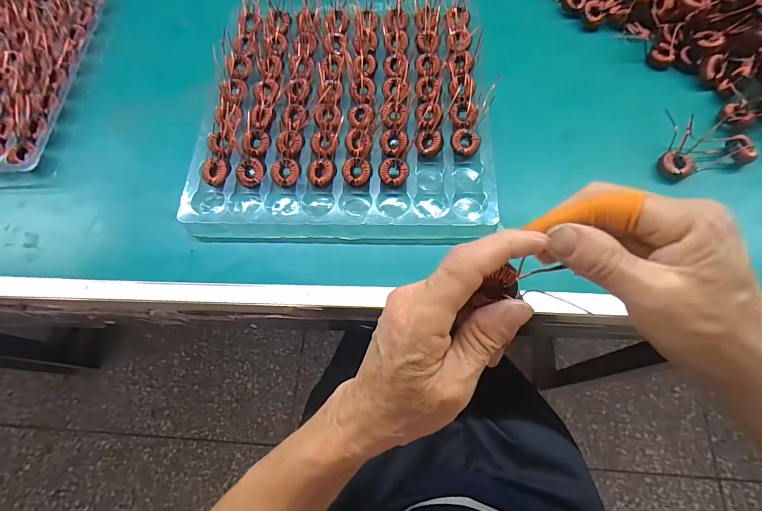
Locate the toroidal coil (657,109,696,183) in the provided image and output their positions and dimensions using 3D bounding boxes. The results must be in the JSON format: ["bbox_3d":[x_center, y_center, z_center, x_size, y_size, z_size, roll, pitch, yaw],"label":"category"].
[{"bbox_3d":[0.273,-0.100,0.357,0.025,0.014,0.063,7,86,5],"label":"toroidal coil"}]

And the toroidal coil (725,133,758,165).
[{"bbox_3d":[0.329,-0.096,0.356,0.018,0.019,0.024,3,70,3],"label":"toroidal coil"}]

